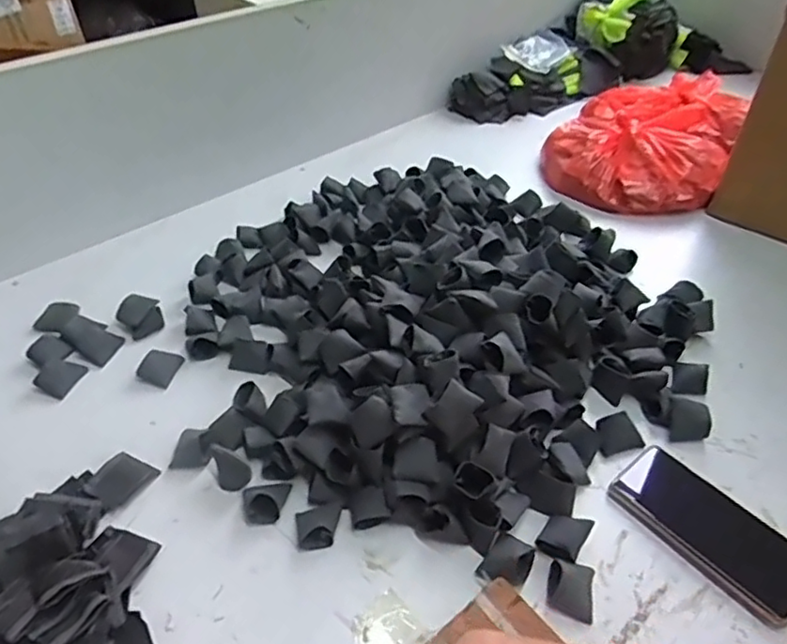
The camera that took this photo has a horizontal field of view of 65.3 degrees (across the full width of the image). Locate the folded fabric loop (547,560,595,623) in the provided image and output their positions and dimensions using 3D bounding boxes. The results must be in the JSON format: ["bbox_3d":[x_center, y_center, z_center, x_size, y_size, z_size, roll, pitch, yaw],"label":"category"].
[{"bbox_3d":[0.141,0.215,0.491,0.035,0.020,0.039,9,45,9],"label":"folded fabric loop"}]

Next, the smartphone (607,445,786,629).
[{"bbox_3d":[0.272,0.176,0.529,0.079,0.016,0.160,-32,53,-28],"label":"smartphone"}]

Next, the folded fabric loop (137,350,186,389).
[{"bbox_3d":[-0.255,0.048,0.669,0.038,0.012,0.042,13,46,12],"label":"folded fabric loop"}]

